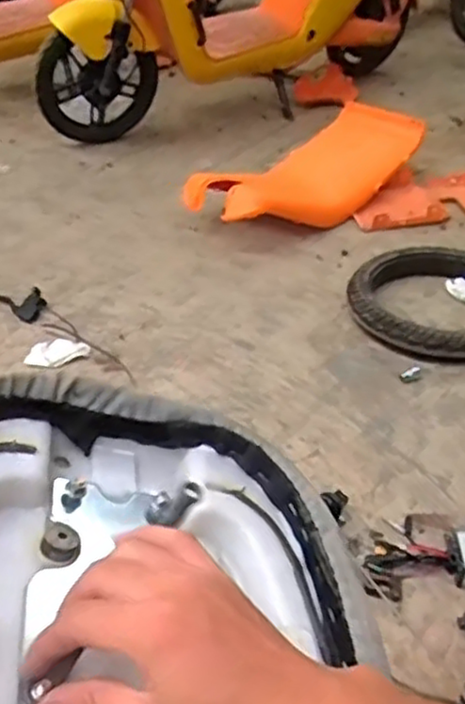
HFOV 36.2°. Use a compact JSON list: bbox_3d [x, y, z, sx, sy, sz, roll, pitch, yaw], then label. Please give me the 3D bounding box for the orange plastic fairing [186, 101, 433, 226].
[{"bbox_3d":[0.176,-0.393,1.600,0.524,0.221,0.076,-28,3,-11],"label":"orange plastic fairing"}]

